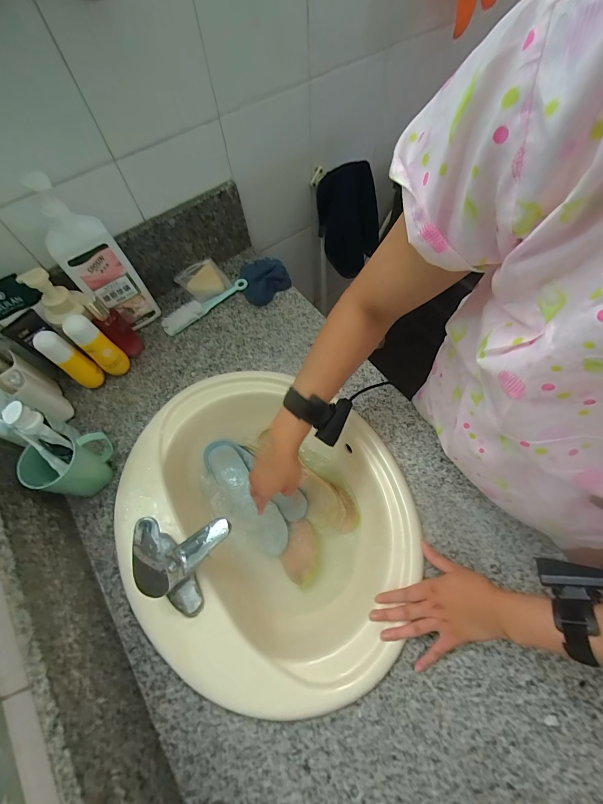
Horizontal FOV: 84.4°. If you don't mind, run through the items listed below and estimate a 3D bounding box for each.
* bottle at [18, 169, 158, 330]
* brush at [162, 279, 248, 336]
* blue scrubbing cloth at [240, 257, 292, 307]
[{"bbox_3d":[-0.354,-0.235,0.590,0.098,0.288,0.049,-35,67,-13],"label":"bottle"},{"bbox_3d":[-0.208,-0.212,0.726,0.204,0.032,0.043,-33,67,-12],"label":"brush"},{"bbox_3d":[-0.081,-0.280,0.750,0.103,0.031,0.124,-12,64,-2],"label":"blue scrubbing cloth"}]

